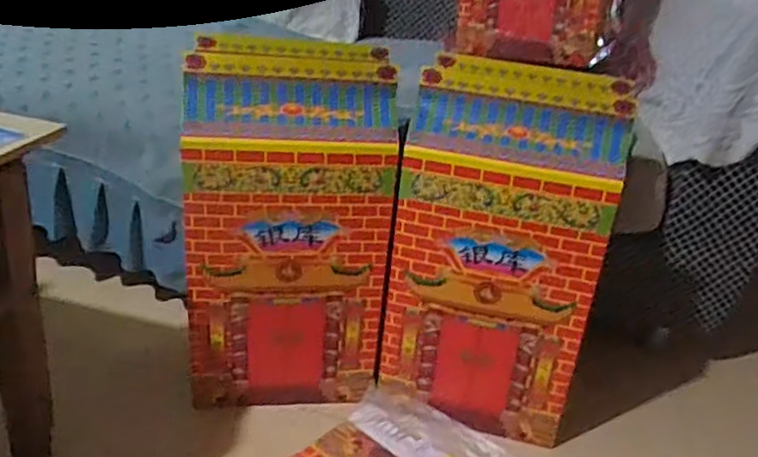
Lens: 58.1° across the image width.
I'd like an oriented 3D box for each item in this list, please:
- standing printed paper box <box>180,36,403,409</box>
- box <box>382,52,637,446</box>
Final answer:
[{"bbox_3d":[-0.155,0.006,1.159,0.316,0.598,0.194,1,27,-10],"label":"standing printed paper box"},{"bbox_3d":[0.201,0.025,1.138,0.312,0.552,0.215,13,27,13],"label":"box"}]

